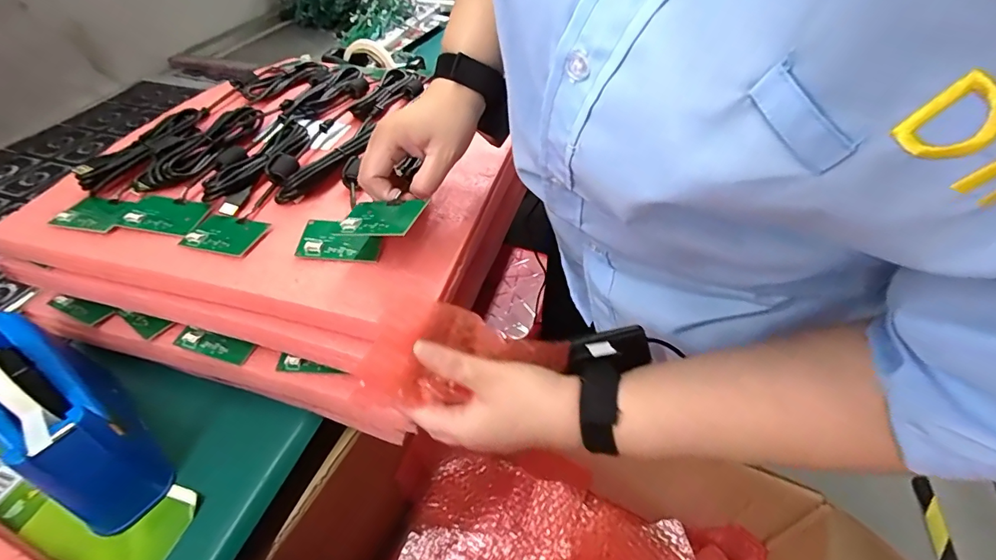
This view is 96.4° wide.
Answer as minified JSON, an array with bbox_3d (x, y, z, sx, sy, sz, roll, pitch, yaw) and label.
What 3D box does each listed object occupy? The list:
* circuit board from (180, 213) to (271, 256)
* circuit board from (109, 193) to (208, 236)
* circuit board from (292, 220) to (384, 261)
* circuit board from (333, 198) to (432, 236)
[{"bbox_3d":[-0.247,-0.042,0.401,0.066,0.008,0.044,7,53,11],"label":"circuit board"},{"bbox_3d":[-0.319,-0.063,0.419,0.082,0.007,0.044,9,49,4],"label":"circuit board"},{"bbox_3d":[-0.141,-0.035,0.398,0.068,0.009,0.042,8,47,-10],"label":"circuit board"},{"bbox_3d":[-0.093,-0.051,0.355,0.064,0.005,0.045,5,44,18],"label":"circuit board"}]

